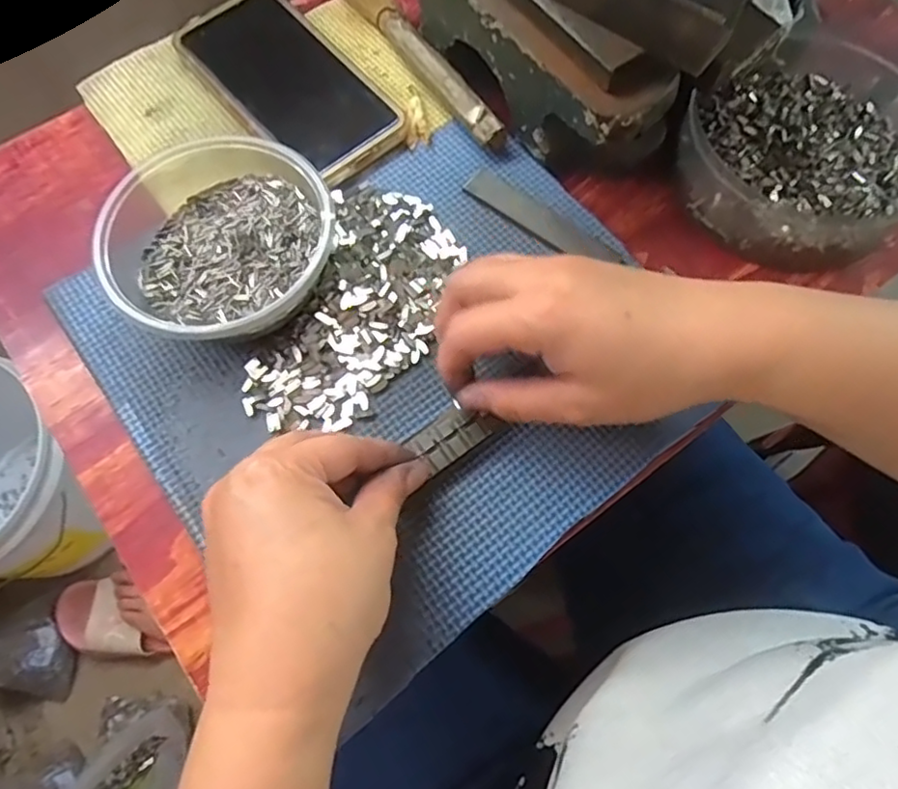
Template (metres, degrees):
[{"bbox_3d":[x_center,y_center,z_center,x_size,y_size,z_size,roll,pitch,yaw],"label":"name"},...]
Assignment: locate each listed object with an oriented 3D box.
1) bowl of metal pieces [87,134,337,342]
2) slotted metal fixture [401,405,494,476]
[{"bbox_3d":[-0.122,-0.081,0.325,0.114,0.054,0.111,0,69,0],"label":"bowl of metal pieces"},{"bbox_3d":[0.000,0.021,0.303,0.036,0.004,0.022,-36,73,-13],"label":"slotted metal fixture"}]

